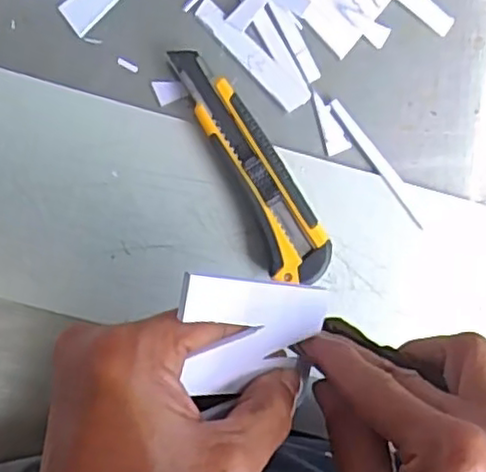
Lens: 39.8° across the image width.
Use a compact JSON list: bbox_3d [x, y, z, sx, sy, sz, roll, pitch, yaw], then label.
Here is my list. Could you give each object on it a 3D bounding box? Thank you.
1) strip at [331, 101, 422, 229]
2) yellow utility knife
[{"bbox_3d":[0.090,-0.049,0.442,0.011,0.004,0.098,-38,96,-3],"label":"strip"},{"bbox_3d":[0.006,-0.045,0.424,0.037,0.022,0.160,-28,95,-4],"label":"yellow utility knife"}]

